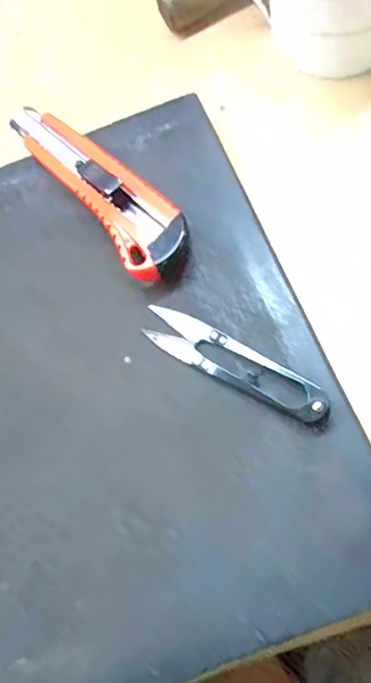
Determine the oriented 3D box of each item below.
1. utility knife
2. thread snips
[{"bbox_3d":[-0.052,-0.093,0.326,0.036,0.024,0.147,-38,65,-7],"label":"utility knife"},{"bbox_3d":[0.023,0.008,0.277,0.095,0.014,0.022,29,75,21],"label":"thread snips"}]

